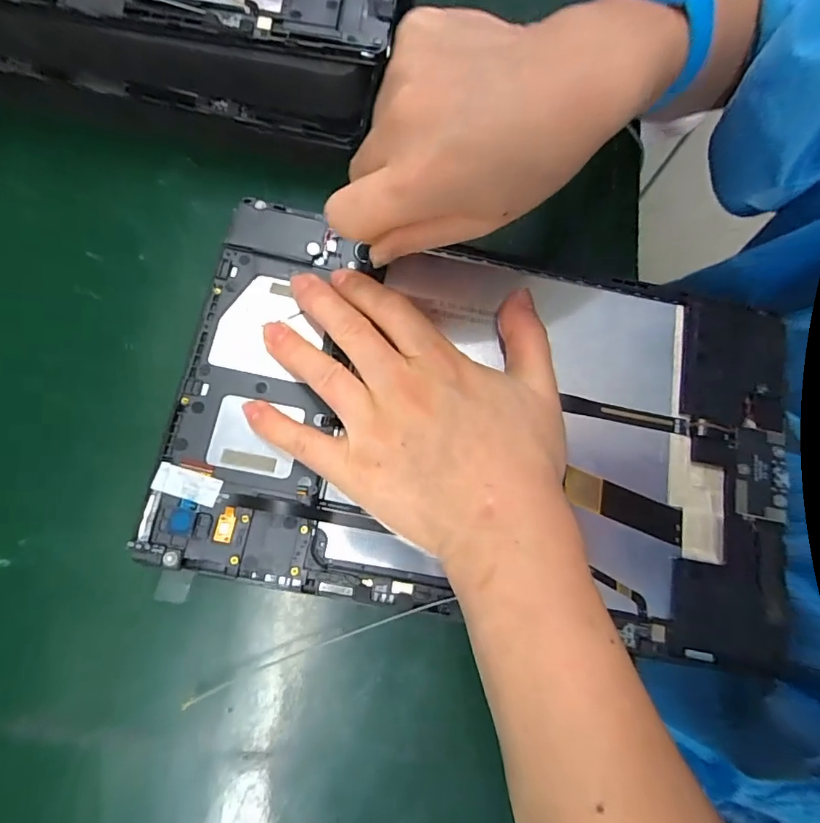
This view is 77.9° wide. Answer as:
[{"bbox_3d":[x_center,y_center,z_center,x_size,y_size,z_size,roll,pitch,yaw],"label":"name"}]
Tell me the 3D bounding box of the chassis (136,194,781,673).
[{"bbox_3d":[0.033,0.003,0.201,0.238,0.007,0.148,11,75,-3],"label":"chassis"}]

